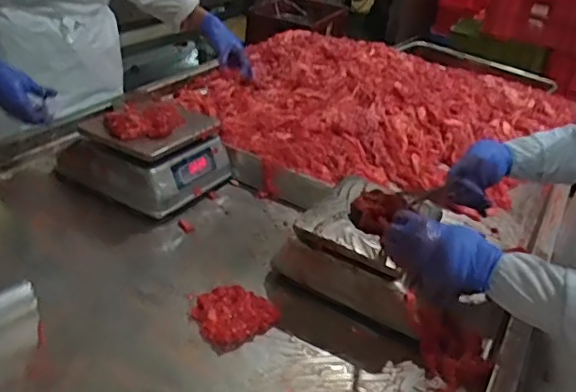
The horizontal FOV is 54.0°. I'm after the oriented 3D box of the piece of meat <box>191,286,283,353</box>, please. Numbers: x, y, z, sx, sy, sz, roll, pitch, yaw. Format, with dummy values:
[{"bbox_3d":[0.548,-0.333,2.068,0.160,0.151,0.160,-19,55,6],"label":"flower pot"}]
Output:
[{"bbox_3d":[-0.078,0.172,0.841,0.112,0.032,0.095,-14,38,-32],"label":"piece of meat"}]

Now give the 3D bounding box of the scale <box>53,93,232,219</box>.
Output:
[{"bbox_3d":[-0.284,-0.088,1.134,0.261,0.145,0.225,23,34,23],"label":"scale"}]

